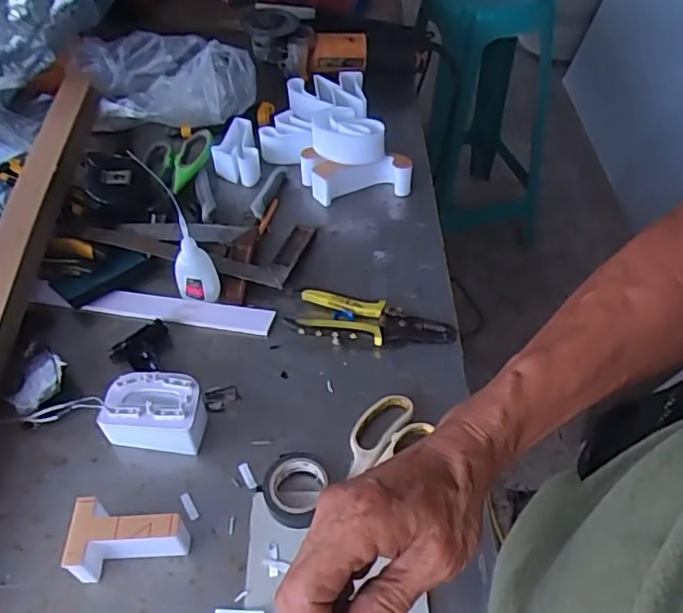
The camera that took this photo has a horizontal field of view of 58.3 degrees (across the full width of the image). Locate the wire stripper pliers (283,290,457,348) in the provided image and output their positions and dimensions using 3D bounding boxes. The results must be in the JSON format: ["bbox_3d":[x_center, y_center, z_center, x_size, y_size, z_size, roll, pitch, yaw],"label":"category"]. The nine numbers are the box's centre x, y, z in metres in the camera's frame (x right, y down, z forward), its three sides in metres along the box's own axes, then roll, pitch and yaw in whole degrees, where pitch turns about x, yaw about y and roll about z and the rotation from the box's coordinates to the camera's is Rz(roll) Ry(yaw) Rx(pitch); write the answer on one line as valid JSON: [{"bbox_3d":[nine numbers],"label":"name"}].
[{"bbox_3d":[0.034,0.013,0.635,0.163,0.024,0.056,4,49,5],"label":"wire stripper pliers"}]

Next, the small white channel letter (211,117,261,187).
[{"bbox_3d":[-0.141,-0.202,0.808,0.059,0.044,0.084,-13,50,-10],"label":"small white channel letter"}]

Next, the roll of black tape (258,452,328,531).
[{"bbox_3d":[-0.041,0.153,0.519,0.055,0.022,0.058,-1,49,1],"label":"roll of black tape"}]

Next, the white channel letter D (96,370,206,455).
[{"bbox_3d":[-0.167,0.094,0.551,0.084,0.052,0.051,4,49,4],"label":"white channel letter D"}]

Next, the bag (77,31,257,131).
[{"bbox_3d":[-0.249,-0.326,0.853,0.246,0.098,0.151,-7,49,-5],"label":"bag"}]

